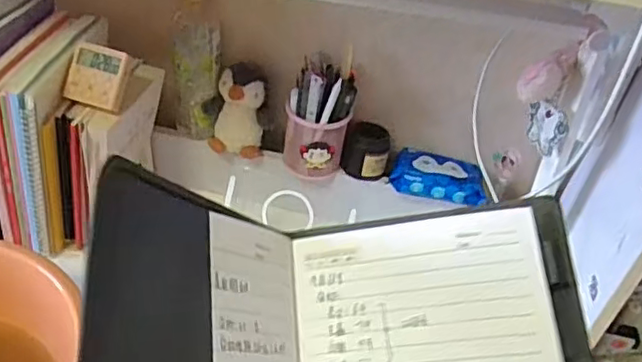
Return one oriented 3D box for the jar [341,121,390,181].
[{"bbox_3d":[0.063,-0.042,0.860,0.061,0.062,0.050,9,40,2],"label":"jar"}]

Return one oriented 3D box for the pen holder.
[{"bbox_3d":[-0.003,-0.085,0.834,0.085,0.157,0.082,8,40,0],"label":"pen holder"}]

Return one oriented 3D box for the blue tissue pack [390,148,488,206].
[{"bbox_3d":[0.165,-0.009,0.850,0.124,0.033,0.090,14,40,8],"label":"blue tissue pack"}]

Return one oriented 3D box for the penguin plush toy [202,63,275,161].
[{"bbox_3d":[-0.114,-0.095,0.852,0.091,0.118,0.049,-1,41,-11],"label":"penguin plush toy"}]

